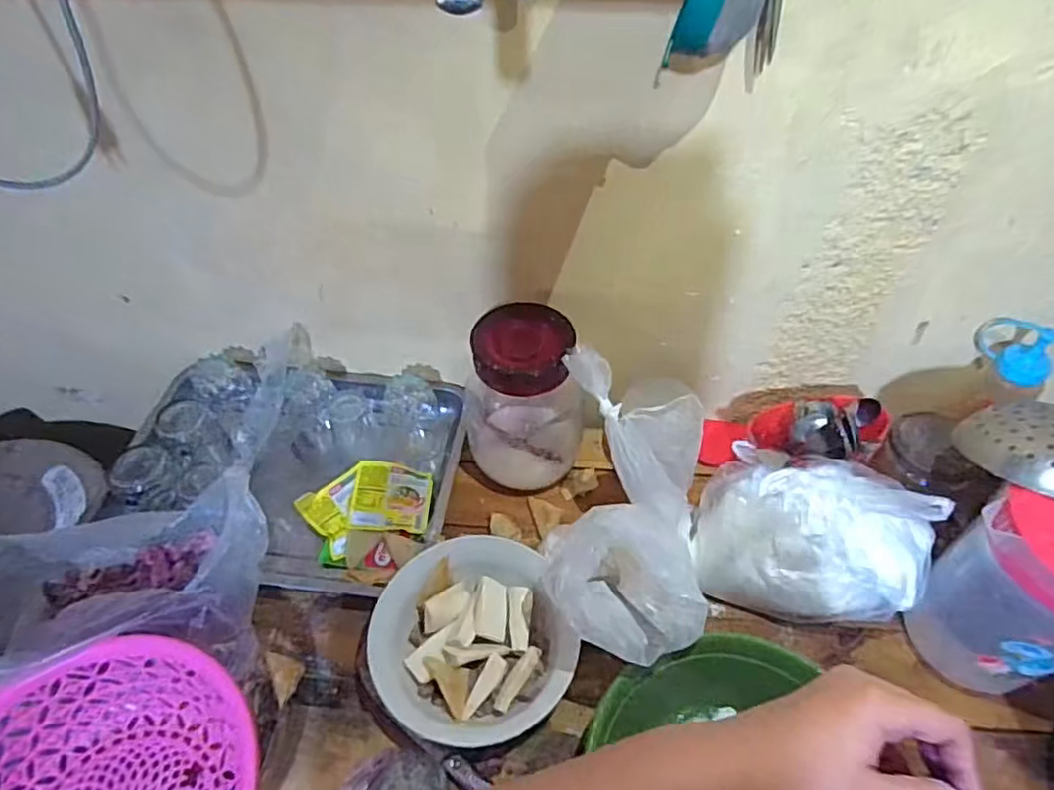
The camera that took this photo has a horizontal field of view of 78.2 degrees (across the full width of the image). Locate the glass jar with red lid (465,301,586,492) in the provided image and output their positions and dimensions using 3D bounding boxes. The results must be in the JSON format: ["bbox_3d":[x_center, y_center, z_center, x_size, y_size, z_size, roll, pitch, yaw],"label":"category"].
[{"bbox_3d":[-0.003,0.008,0.712,0.121,0.192,0.099,-2,49,-2],"label":"glass jar with red lid"}]

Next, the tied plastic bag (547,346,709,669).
[{"bbox_3d":[0.091,0.107,0.575,0.140,0.177,0.229,10,50,8],"label":"tied plastic bag"}]

